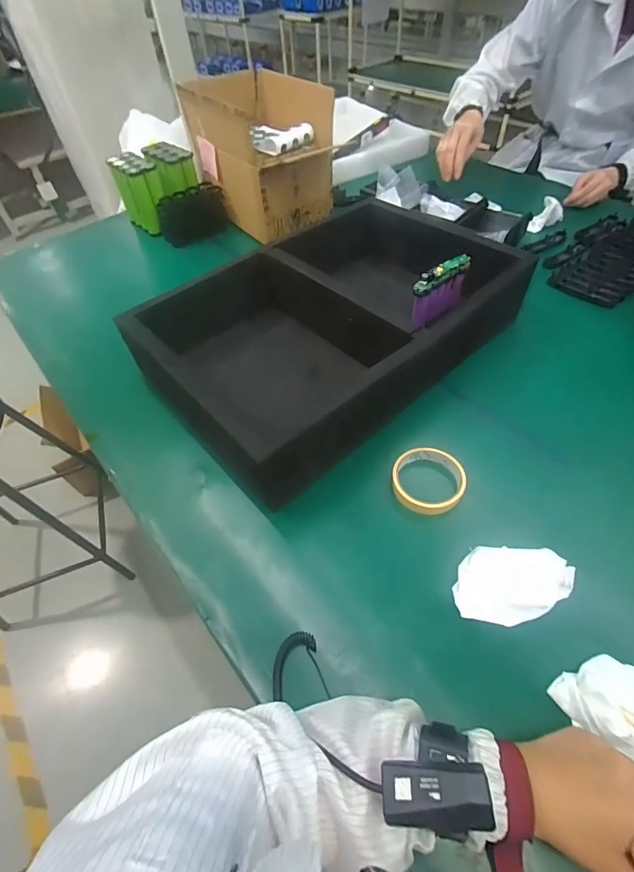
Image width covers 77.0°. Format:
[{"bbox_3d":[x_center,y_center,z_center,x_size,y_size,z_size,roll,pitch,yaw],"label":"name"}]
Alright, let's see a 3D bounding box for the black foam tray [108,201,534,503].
[{"bbox_3d":[0.028,-0.188,0.640,0.544,0.121,0.359,-37,59,-22],"label":"black foam tray"}]

